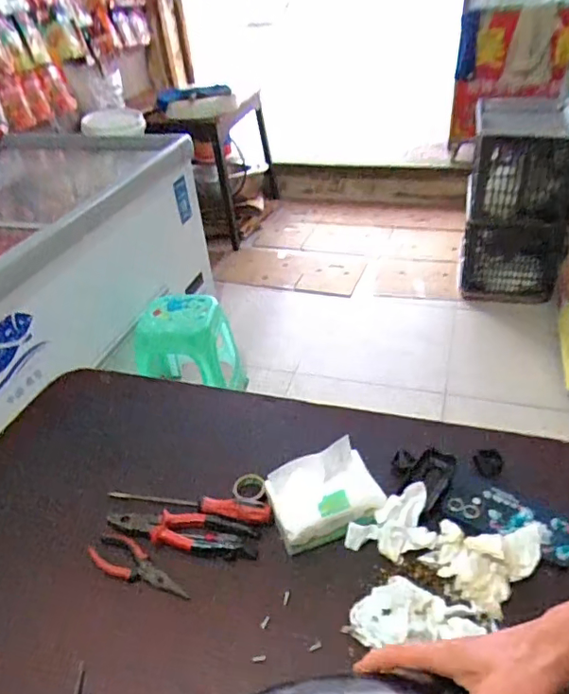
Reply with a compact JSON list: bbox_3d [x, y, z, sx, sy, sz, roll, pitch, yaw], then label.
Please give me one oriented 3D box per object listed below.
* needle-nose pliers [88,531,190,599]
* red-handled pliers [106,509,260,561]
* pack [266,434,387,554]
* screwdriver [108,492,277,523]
[{"bbox_3d":[-0.182,0.279,0.685,0.148,0.013,0.047,11,40,20],"label":"needle-nose pliers"},{"bbox_3d":[-0.138,0.246,0.717,0.202,0.020,0.049,3,38,11],"label":"red-handled pliers"},{"bbox_3d":[0.052,0.191,0.698,0.138,0.084,0.082,-17,38,-16],"label":"pack"},{"bbox_3d":[-0.138,0.215,0.743,0.248,0.021,0.028,4,38,13],"label":"screwdriver"}]

